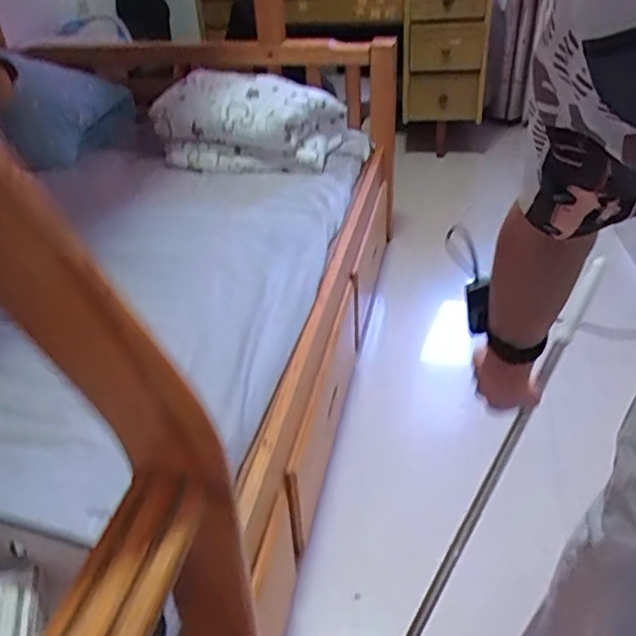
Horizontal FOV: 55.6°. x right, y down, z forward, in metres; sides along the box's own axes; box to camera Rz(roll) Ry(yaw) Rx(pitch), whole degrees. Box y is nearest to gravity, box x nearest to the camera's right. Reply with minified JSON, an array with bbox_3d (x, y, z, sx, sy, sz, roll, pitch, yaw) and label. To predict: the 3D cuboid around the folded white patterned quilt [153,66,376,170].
[{"bbox_3d":[-0.154,-0.556,1.759,0.637,0.233,0.392,-7,35,-7],"label":"folded white patterned quilt"}]

